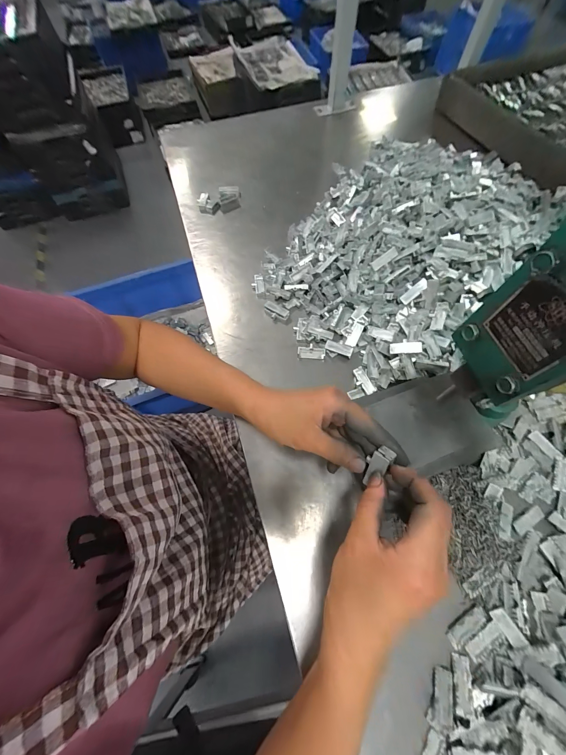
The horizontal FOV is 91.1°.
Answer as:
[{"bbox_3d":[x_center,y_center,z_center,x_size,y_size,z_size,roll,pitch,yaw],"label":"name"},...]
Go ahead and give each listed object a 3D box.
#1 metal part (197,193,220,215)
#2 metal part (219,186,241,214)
[{"bbox_3d":[-0.135,-0.314,0.503,0.037,0.023,0.034,-16,66,-5],"label":"metal part"},{"bbox_3d":[-0.096,-0.326,0.507,0.036,0.023,0.042,-5,66,0],"label":"metal part"}]

